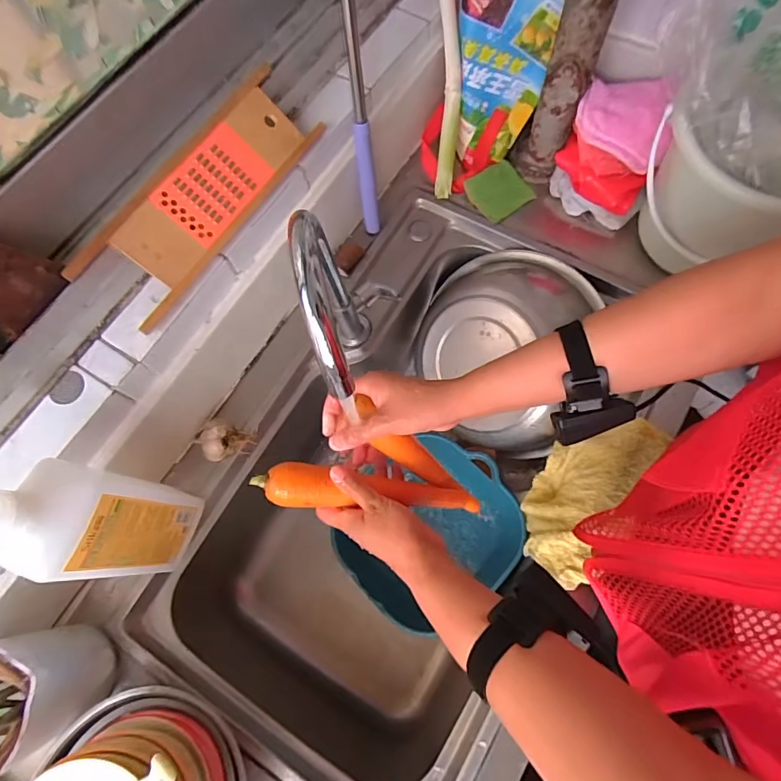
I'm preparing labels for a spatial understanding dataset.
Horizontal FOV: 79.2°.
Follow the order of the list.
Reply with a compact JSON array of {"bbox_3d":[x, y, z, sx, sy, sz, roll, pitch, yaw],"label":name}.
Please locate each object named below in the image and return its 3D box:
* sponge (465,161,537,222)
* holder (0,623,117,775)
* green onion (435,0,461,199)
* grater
[{"bbox_3d":[0.167,-0.312,0.728,0.095,0.022,0.084,-33,71,-10],"label":"sponge"},{"bbox_3d":[-0.380,0.312,0.486,0.120,0.141,0.118,-1,69,2],"label":"holder"},{"bbox_3d":[0.080,-0.456,0.670,0.043,0.334,0.042,-4,24,1],"label":"green onion"},{"bbox_3d":[-0.201,-0.217,0.518,0.091,0.012,0.304,41,75,-23],"label":"grater"}]

